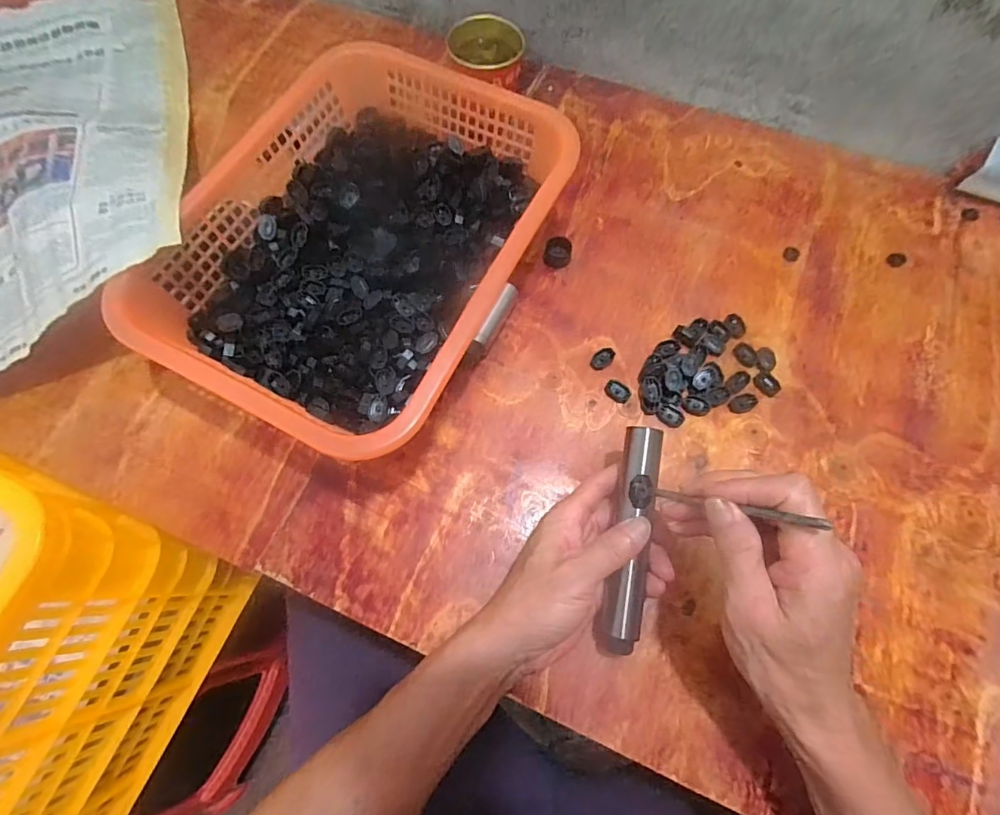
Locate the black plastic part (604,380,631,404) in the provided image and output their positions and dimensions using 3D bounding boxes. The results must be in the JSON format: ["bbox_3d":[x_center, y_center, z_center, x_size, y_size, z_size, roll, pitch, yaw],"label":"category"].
[{"bbox_3d":[0.101,-0.014,0.418,0.022,0.004,0.015,36,74,11],"label":"black plastic part"}]

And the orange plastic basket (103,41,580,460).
[{"bbox_3d":[-0.109,-0.138,0.417,0.255,0.088,0.336,26,72,9],"label":"orange plastic basket"}]

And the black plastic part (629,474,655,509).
[{"bbox_3d":[0.097,0.058,0.335,0.016,0.006,0.022,-2,71,-1],"label":"black plastic part"}]

